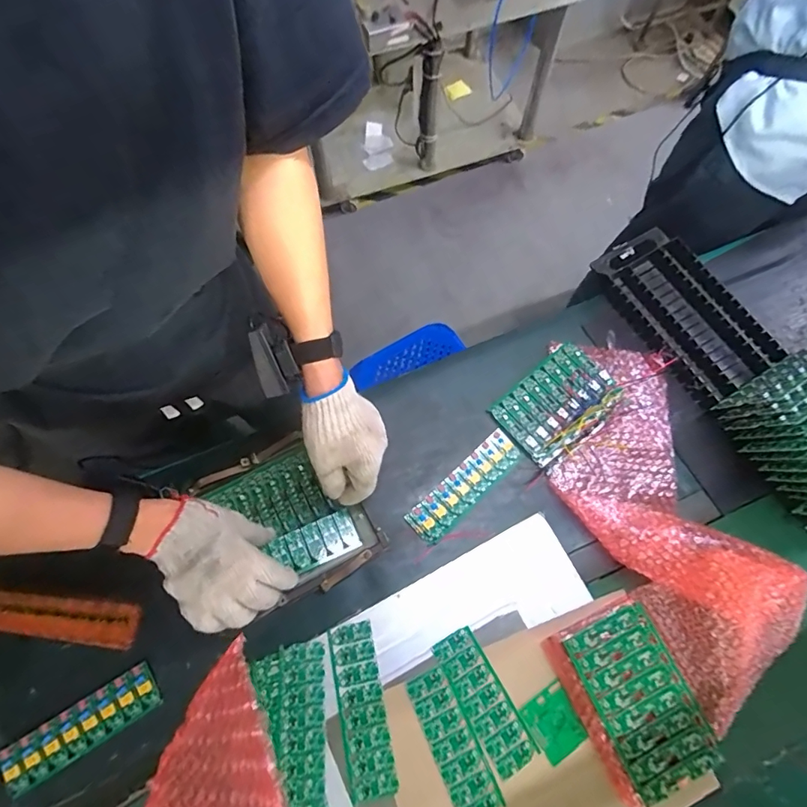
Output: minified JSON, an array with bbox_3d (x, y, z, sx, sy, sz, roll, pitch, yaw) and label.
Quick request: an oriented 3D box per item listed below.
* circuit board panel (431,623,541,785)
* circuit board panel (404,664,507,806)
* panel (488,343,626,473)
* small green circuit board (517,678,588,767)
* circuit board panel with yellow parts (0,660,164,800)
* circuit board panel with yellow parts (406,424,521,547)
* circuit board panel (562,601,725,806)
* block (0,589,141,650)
[{"bbox_3d":[0.087,0.319,0.496,0.049,0.004,0.139,-28,71,-12],"label":"circuit board panel"},{"bbox_3d":[0.052,0.355,0.479,0.047,0.008,0.139,-24,74,-10],"label":"circuit board panel"},{"bbox_3d":[0.212,0.001,0.628,0.159,0.018,0.111,-40,77,-14],"label":"panel"},{"bbox_3d":[0.161,0.340,0.488,0.053,0.004,0.058,-28,74,-11],"label":"small green circuit board"},{"bbox_3d":[-0.349,0.351,0.499,0.159,0.008,0.050,-30,75,-12],"label":"circuit board panel with yellow parts"},{"bbox_3d":[0.079,0.106,0.589,0.167,0.015,0.049,-41,77,-14],"label":"circuit board panel with yellow parts"},{"bbox_3d":[0.246,0.303,0.473,0.099,0.007,0.155,-21,70,-11],"label":"circuit board panel"},{"bbox_3d":[-0.399,0.247,0.532,0.183,0.025,0.047,7,71,0],"label":"block"}]

